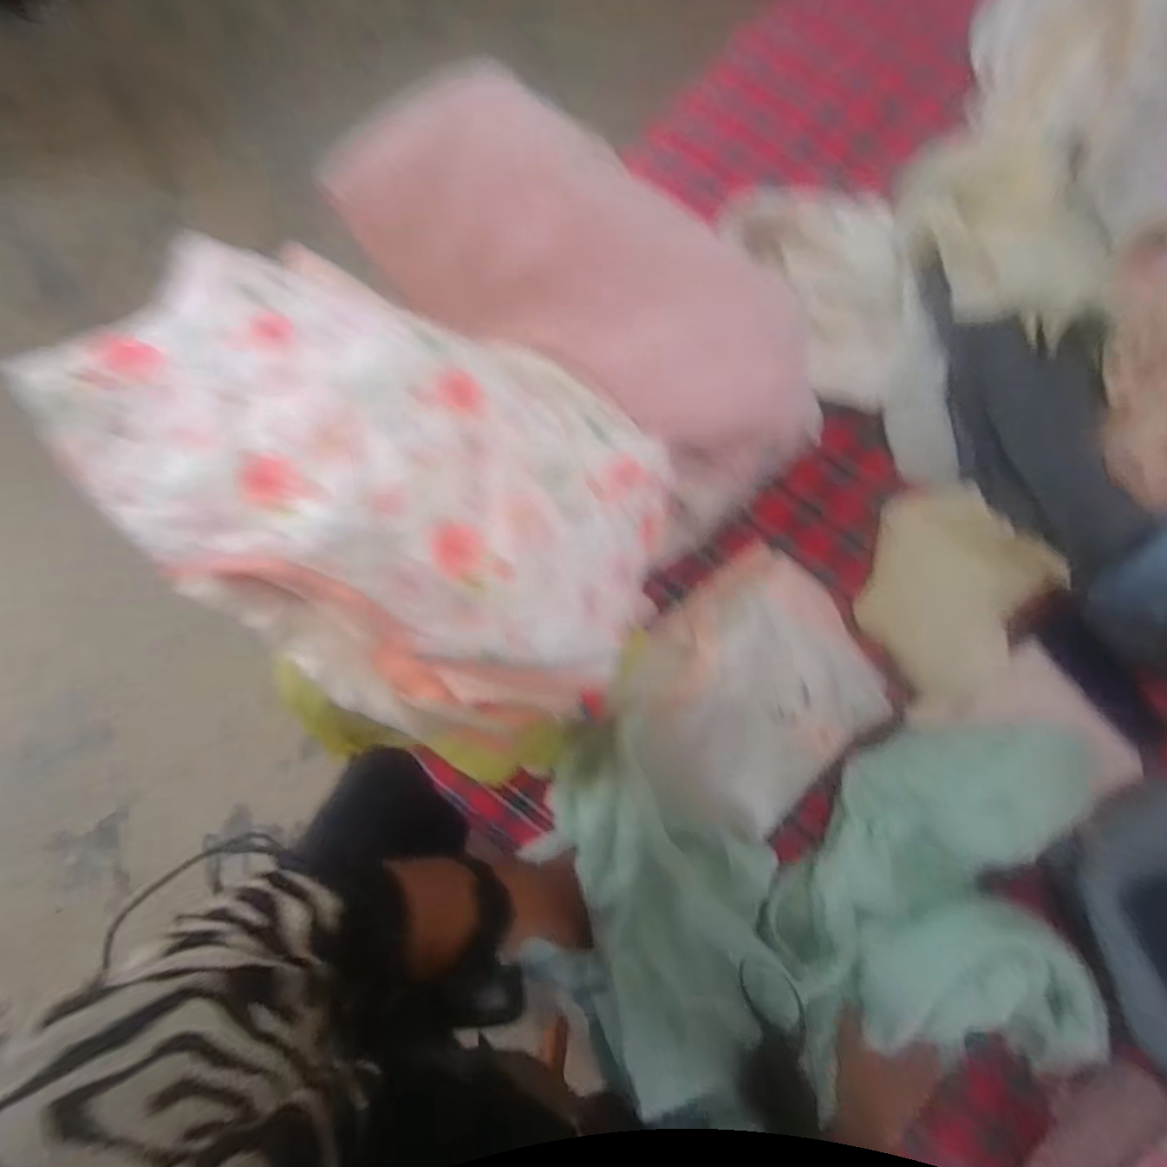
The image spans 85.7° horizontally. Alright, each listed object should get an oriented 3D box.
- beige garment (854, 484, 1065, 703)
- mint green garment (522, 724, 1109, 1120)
[{"bbox_3d":[0.334,0.005,0.573,0.154,0.036,0.173,35,84,4],"label":"beige garment"},{"bbox_3d":[0.212,0.262,0.515,0.426,0.090,0.267,-2,83,-1],"label":"mint green garment"}]

